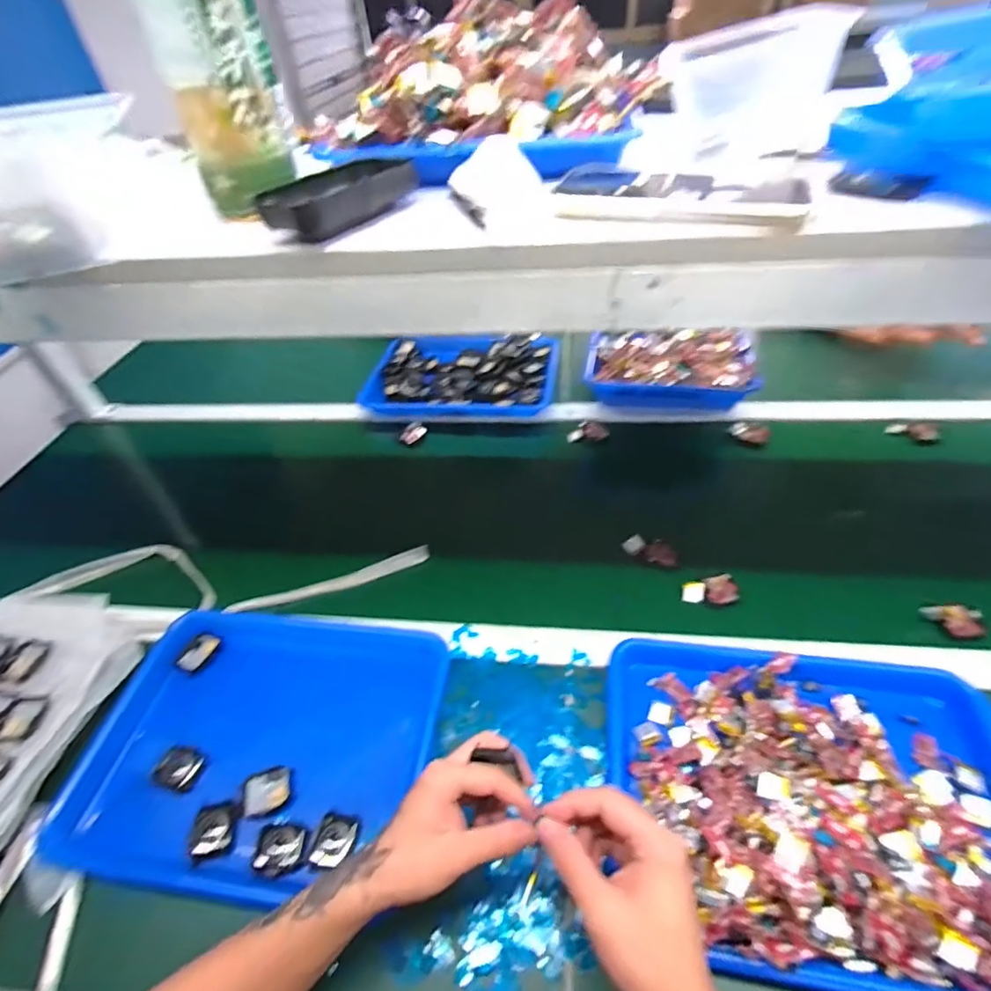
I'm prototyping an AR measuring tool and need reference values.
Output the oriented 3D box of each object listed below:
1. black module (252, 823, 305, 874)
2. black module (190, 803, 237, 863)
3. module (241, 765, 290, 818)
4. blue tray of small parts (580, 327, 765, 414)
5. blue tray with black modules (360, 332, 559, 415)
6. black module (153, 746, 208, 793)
[{"bbox_3d":[-0.188,0.305,0.444,0.041,0.010,0.034,-1,46,6],"label":"black module"},{"bbox_3d":[-0.254,0.302,0.462,0.043,0.014,0.040,-12,46,-5],"label":"black module"},{"bbox_3d":[-0.212,0.275,0.477,0.040,0.009,0.037,-18,47,-11],"label":"module"},{"bbox_3d":[0.275,-0.217,0.821,0.241,0.059,0.211,9,48,15],"label":"blue tray of small parts"},{"bbox_3d":[-0.059,-0.216,0.930,0.328,0.042,0.240,0,46,7],"label":"blue tray with black modules"},{"bbox_3d":[-0.306,0.266,0.501,0.036,0.020,0.034,8,48,14],"label":"black module"}]

